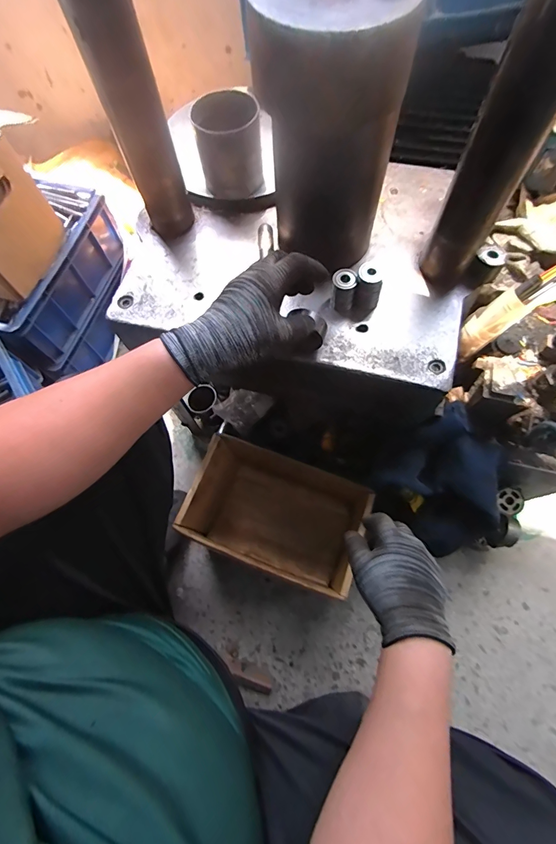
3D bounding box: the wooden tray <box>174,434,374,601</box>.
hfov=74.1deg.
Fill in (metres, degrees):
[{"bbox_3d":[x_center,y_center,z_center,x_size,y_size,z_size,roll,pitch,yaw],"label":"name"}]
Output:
[{"bbox_3d":[-0.007,0.176,0.714,0.288,0.191,0.198,22,71,11],"label":"wooden tray"}]

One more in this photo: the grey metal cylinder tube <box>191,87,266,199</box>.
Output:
[{"bbox_3d":[-0.068,-0.389,0.514,0.087,0.097,0.094,-11,69,-2],"label":"grey metal cylinder tube"}]

